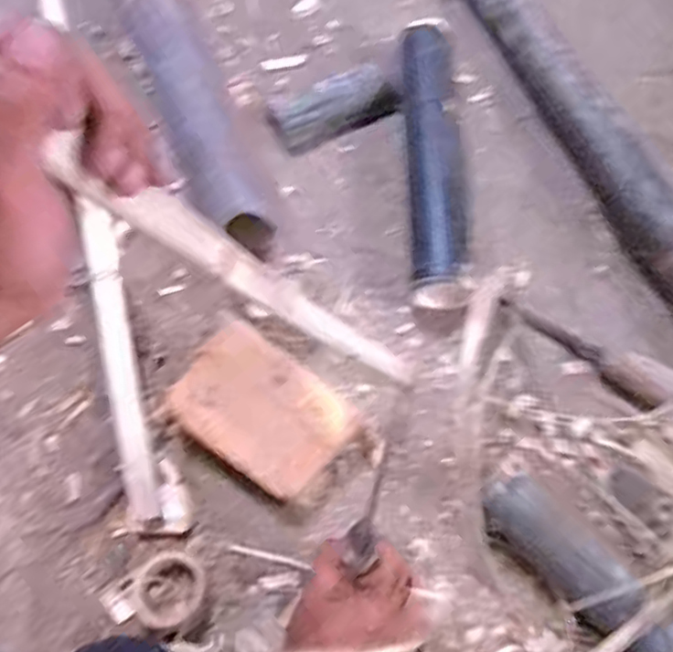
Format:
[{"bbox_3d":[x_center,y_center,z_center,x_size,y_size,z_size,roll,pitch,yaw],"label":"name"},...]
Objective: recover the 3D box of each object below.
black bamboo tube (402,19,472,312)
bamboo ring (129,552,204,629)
[{"bbox_3d":[0.112,-0.193,0.804,0.065,0.066,0.363,0,68,-1],"label":"black bamboo tube"},{"bbox_3d":[-0.157,0.248,0.644,0.061,0.017,0.069,37,71,13],"label":"bamboo ring"}]

